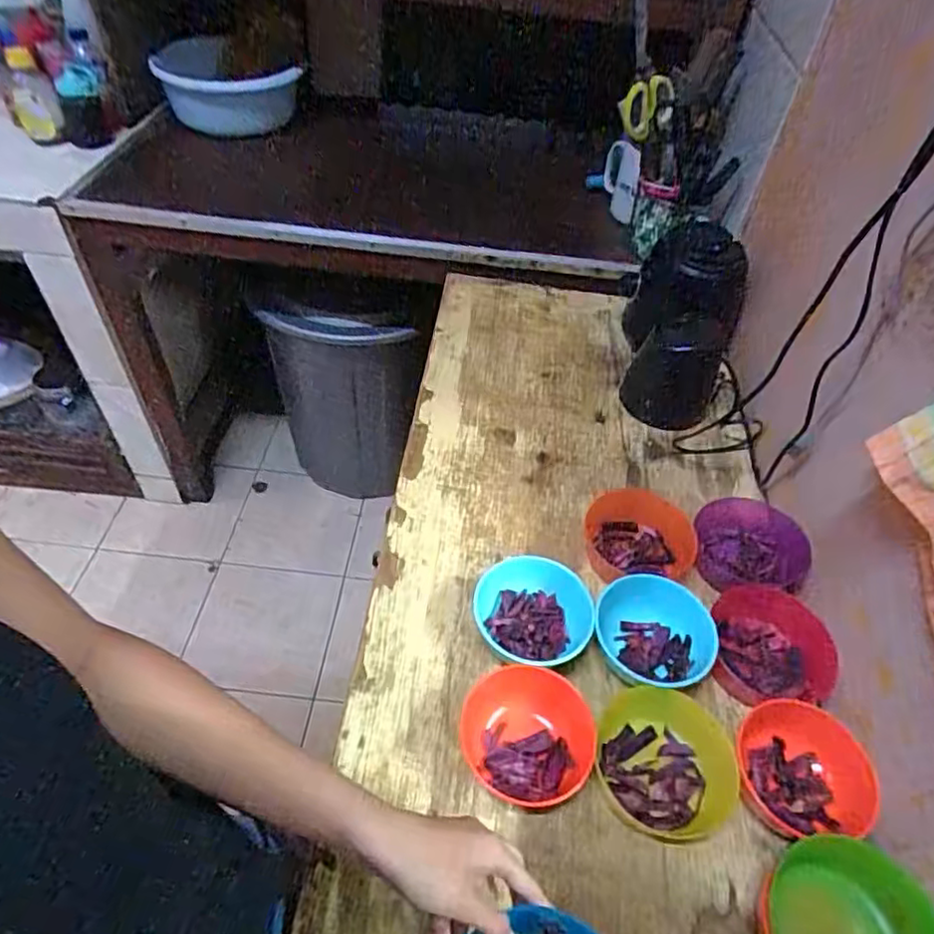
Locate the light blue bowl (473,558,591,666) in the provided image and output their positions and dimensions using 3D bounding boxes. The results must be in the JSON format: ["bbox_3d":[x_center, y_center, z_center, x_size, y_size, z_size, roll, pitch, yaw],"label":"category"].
[{"bbox_3d":[0.063,0.146,0.608,0.109,0.053,0.105,1,48,-2],"label":"light blue bowl"}]

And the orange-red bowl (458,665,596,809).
[{"bbox_3d":[0.050,0.228,0.542,0.110,0.047,0.096,8,49,5],"label":"orange-red bowl"}]

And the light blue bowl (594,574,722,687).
[{"bbox_3d":[0.176,0.161,0.602,0.109,0.049,0.101,1,48,-2],"label":"light blue bowl"}]

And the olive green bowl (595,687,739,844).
[{"bbox_3d":[0.171,0.250,0.538,0.114,0.044,0.104,1,48,-2],"label":"olive green bowl"}]

